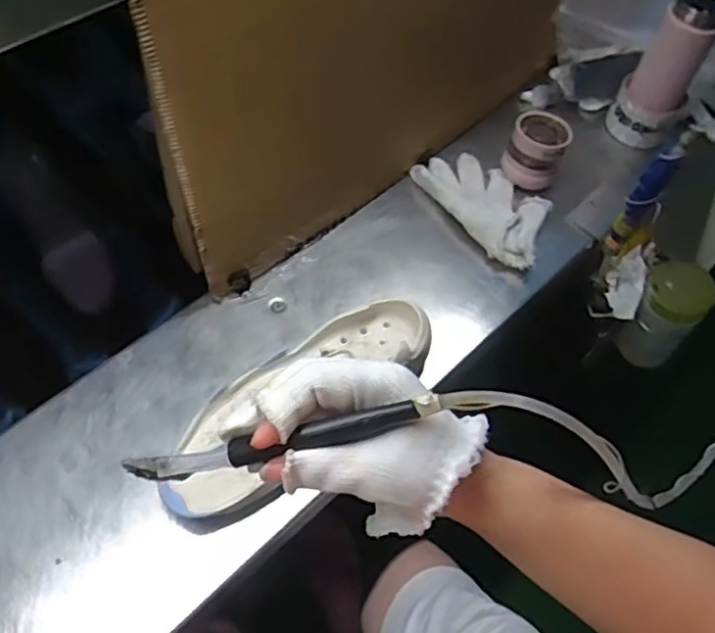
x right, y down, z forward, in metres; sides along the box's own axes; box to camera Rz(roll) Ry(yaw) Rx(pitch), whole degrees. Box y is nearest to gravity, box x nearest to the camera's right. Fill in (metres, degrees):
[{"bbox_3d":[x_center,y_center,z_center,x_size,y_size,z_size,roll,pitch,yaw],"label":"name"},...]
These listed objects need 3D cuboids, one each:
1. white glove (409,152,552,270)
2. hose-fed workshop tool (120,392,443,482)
[{"bbox_3d":[0.158,-0.133,0.777,0.104,0.022,0.183,-27,62,-23],"label":"white glove"},{"bbox_3d":[-0.044,0.064,0.335,0.147,0.020,0.012,-15,54,8],"label":"hose-fed workshop tool"}]

